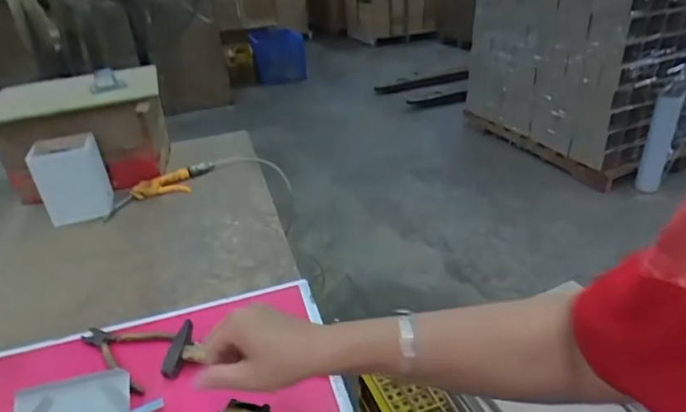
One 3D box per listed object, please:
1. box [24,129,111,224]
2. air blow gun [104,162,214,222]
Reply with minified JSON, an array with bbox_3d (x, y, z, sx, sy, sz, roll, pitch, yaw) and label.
[{"bbox_3d":[-0.551,-0.061,0.954,0.116,0.144,0.115,-17,31,-19],"label":"box"},{"bbox_3d":[-0.396,-0.046,1.020,0.253,0.029,0.096,-23,33,-28],"label":"air blow gun"}]

